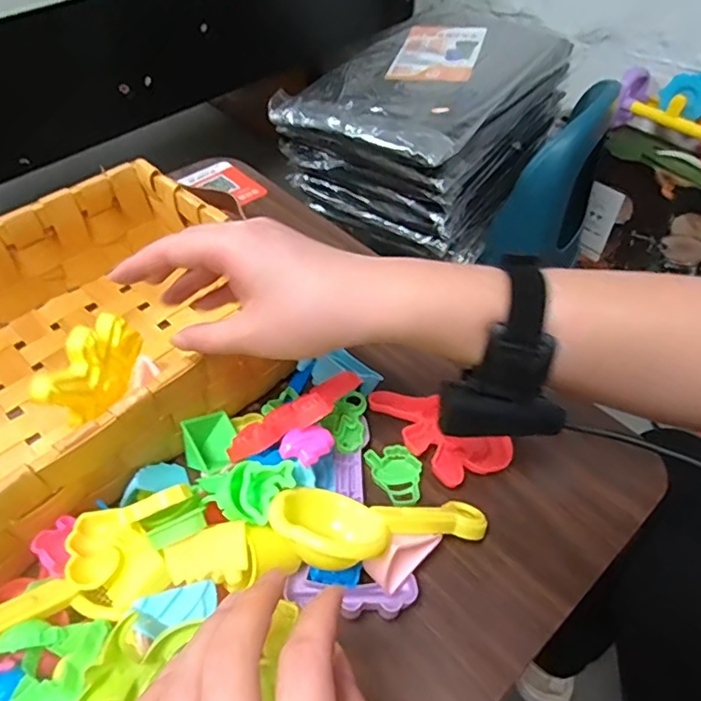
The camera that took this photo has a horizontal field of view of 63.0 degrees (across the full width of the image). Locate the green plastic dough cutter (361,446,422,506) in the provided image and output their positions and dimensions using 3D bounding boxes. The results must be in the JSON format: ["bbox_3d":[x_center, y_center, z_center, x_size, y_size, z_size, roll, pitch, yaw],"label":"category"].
[{"bbox_3d":[0.035,0.090,0.410,0.036,0.009,0.046,-16,50,-13],"label":"green plastic dough cutter"}]

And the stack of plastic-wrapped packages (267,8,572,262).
[{"bbox_3d":[0.145,-0.410,1.047,0.355,0.231,0.455,28,54,24],"label":"stack of plastic-wrapped packages"}]

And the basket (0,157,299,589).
[{"bbox_3d":[-0.217,0.000,0.420,0.240,0.090,0.314,36,58,29],"label":"basket"}]

